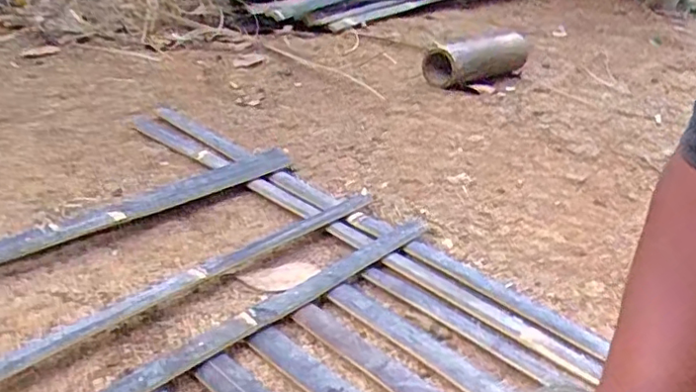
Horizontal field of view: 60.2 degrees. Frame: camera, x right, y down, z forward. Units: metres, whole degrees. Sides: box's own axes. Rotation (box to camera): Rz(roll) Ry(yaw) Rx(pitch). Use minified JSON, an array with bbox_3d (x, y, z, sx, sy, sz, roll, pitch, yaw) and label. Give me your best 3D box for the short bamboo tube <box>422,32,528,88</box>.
[{"bbox_3d":[0.326,-0.340,1.454,0.085,0.087,0.378,29,36,34],"label":"short bamboo tube"}]

